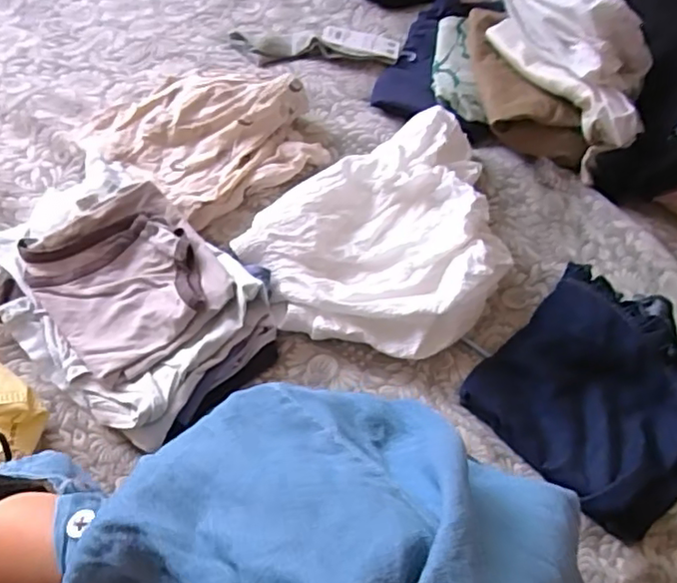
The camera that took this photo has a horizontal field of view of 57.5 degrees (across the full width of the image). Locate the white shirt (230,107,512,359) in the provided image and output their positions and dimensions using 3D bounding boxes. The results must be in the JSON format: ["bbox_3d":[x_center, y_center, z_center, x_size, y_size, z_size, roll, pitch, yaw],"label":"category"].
[{"bbox_3d":[0.061,-0.055,0.627,0.288,0.056,0.233,-26,60,-17],"label":"white shirt"}]

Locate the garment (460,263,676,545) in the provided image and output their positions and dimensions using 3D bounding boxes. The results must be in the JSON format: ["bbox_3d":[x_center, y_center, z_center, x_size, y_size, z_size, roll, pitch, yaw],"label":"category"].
[{"bbox_3d":[0.249,0.096,0.569,0.201,0.044,0.206,-39,67,-20],"label":"garment"}]

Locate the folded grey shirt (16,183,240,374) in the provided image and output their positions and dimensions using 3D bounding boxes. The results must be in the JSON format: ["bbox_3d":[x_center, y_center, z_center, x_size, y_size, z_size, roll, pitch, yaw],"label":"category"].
[{"bbox_3d":[-0.198,-0.015,0.582,0.149,0.034,0.173,-38,67,-19],"label":"folded grey shirt"}]

